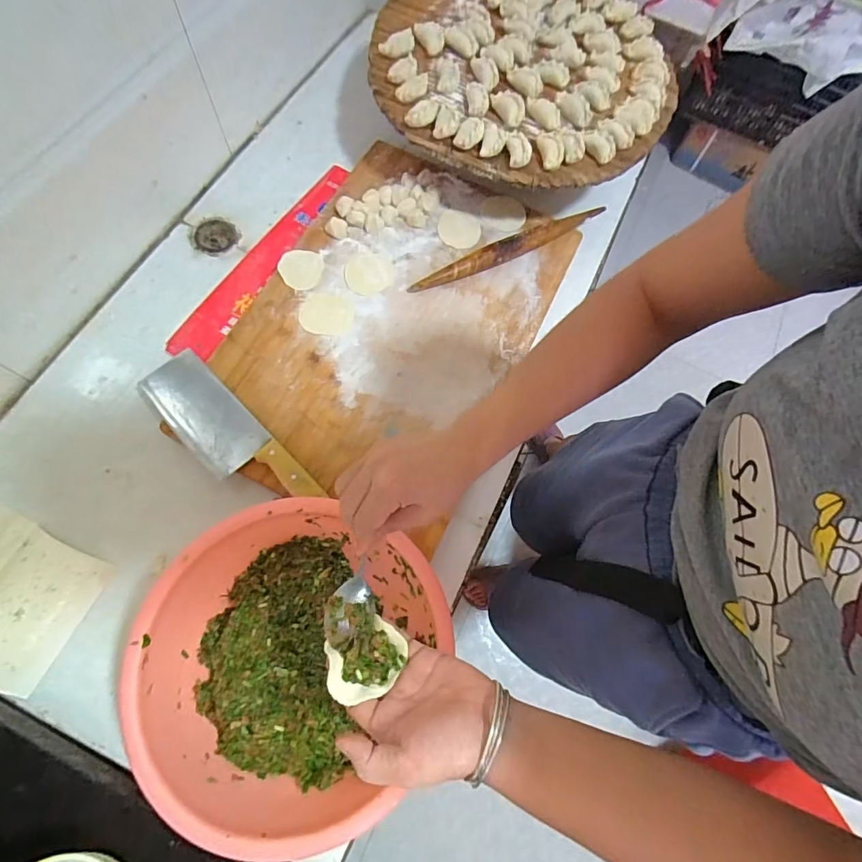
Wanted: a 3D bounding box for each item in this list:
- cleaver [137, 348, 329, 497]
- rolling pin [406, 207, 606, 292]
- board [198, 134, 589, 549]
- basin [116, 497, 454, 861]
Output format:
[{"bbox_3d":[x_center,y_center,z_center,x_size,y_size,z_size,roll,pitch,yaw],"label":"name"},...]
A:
[{"bbox_3d":[-0.251,0.007,0.554,0.266,0.020,0.080,44,73,10],"label":"cleaver"},{"bbox_3d":[0.119,-0.276,0.671,0.326,0.027,0.033,-29,76,-14],"label":"rolling pin"},{"bbox_3d":[-0.042,-0.168,0.629,0.360,0.029,0.550,25,71,4],"label":"board"},{"bbox_3d":[-0.143,0.226,0.452,0.256,0.095,0.277,2,71,-4],"label":"basin"}]

